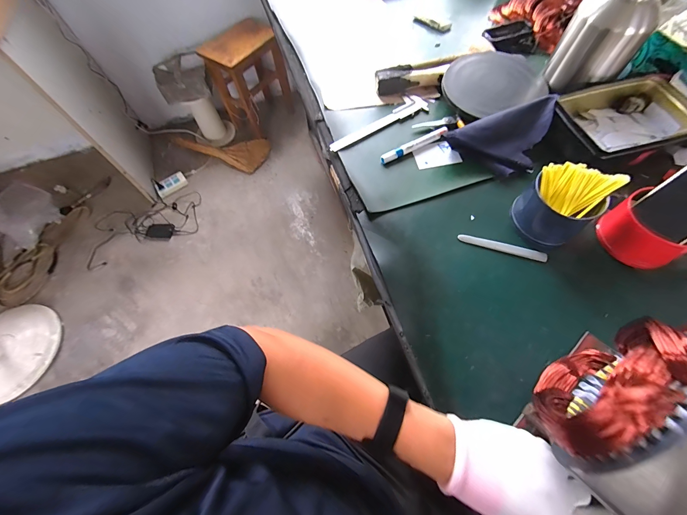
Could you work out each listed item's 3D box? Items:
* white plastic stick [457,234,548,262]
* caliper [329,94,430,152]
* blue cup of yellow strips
[{"bbox_3d":[0.247,-0.018,0.465,0.129,0.005,0.018,15,65,11],"label":"white plastic stick"},{"bbox_3d":[0.072,-0.268,0.592,0.232,0.009,0.059,-36,67,-14],"label":"caliper"},{"bbox_3d":[0.324,-0.083,0.444,0.092,0.084,0.093,-1,63,3],"label":"blue cup of yellow strips"}]

